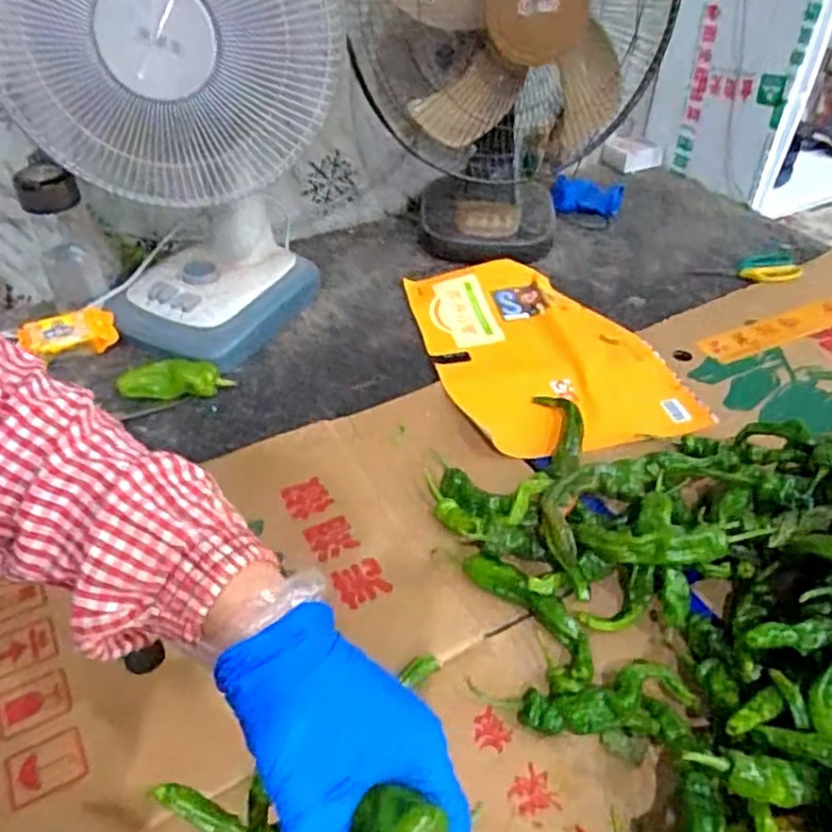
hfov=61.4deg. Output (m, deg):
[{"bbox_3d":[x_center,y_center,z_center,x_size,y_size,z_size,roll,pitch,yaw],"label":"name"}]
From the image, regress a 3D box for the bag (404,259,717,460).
[{"bbox_3d":[0.143,-0.089,0.851,0.238,0.034,0.347,-8,41,-10],"label":"bag"}]

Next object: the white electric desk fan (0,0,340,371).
[{"bbox_3d":[-0.243,-0.299,0.740,0.271,0.491,0.258,-33,51,-32],"label":"white electric desk fan"}]

